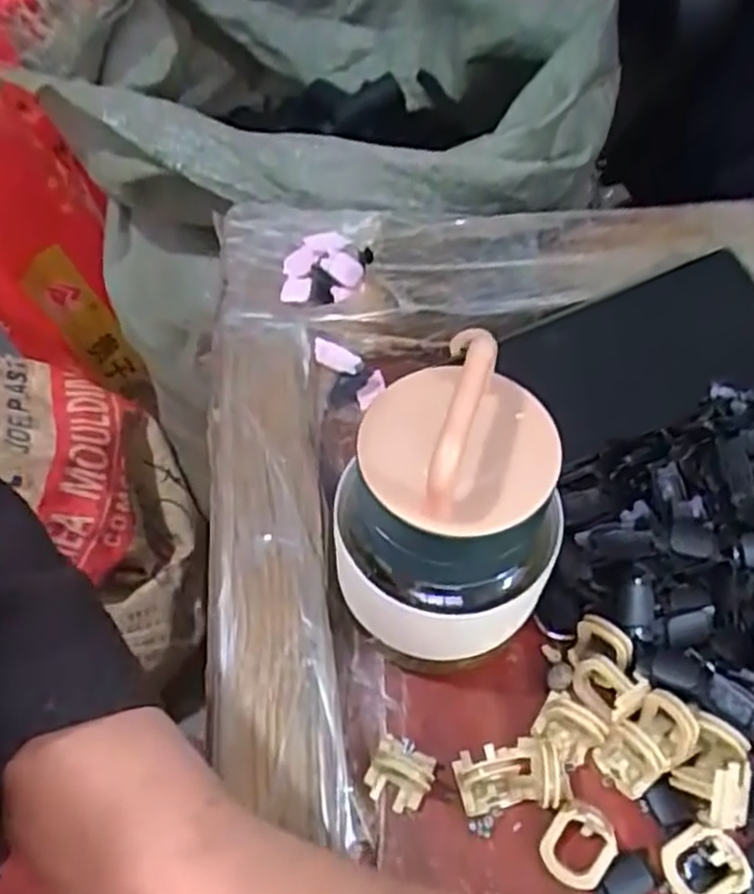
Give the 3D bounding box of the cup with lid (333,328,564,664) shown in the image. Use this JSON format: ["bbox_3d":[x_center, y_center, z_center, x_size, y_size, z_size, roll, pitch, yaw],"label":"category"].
[{"bbox_3d":[0.023,0.022,0.246,0.067,0.115,0.064,-1,55,1],"label":"cup with lid"}]

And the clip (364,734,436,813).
[{"bbox_3d":[0.008,0.117,0.273,0.022,0.008,0.022,23,59,16],"label":"clip"}]

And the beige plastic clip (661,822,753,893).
[{"bbox_3d":[0.108,0.138,0.252,0.025,0.005,0.025,-2,86,26],"label":"beige plastic clip"}]

